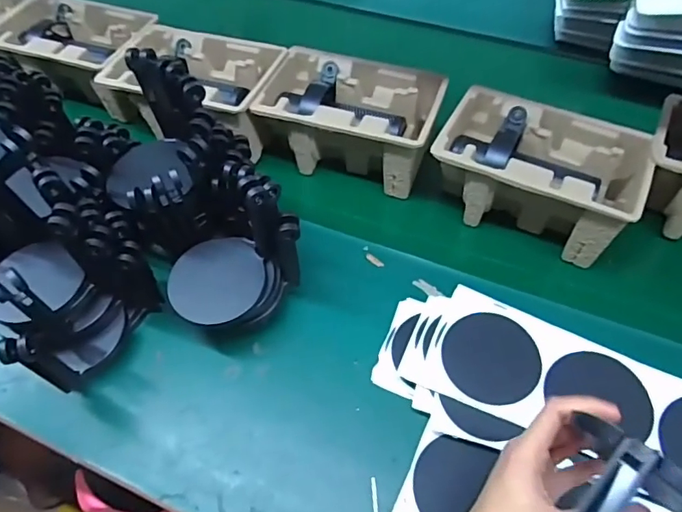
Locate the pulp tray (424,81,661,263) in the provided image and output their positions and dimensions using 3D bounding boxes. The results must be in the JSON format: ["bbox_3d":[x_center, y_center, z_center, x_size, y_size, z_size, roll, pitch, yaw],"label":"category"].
[{"bbox_3d":[0.233,-0.097,0.596,0.228,0.103,0.144,27,53,17],"label":"pulp tray"}]

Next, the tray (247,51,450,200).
[{"bbox_3d":[0.013,-0.181,0.661,0.227,0.099,0.147,18,51,10],"label":"tray"}]

